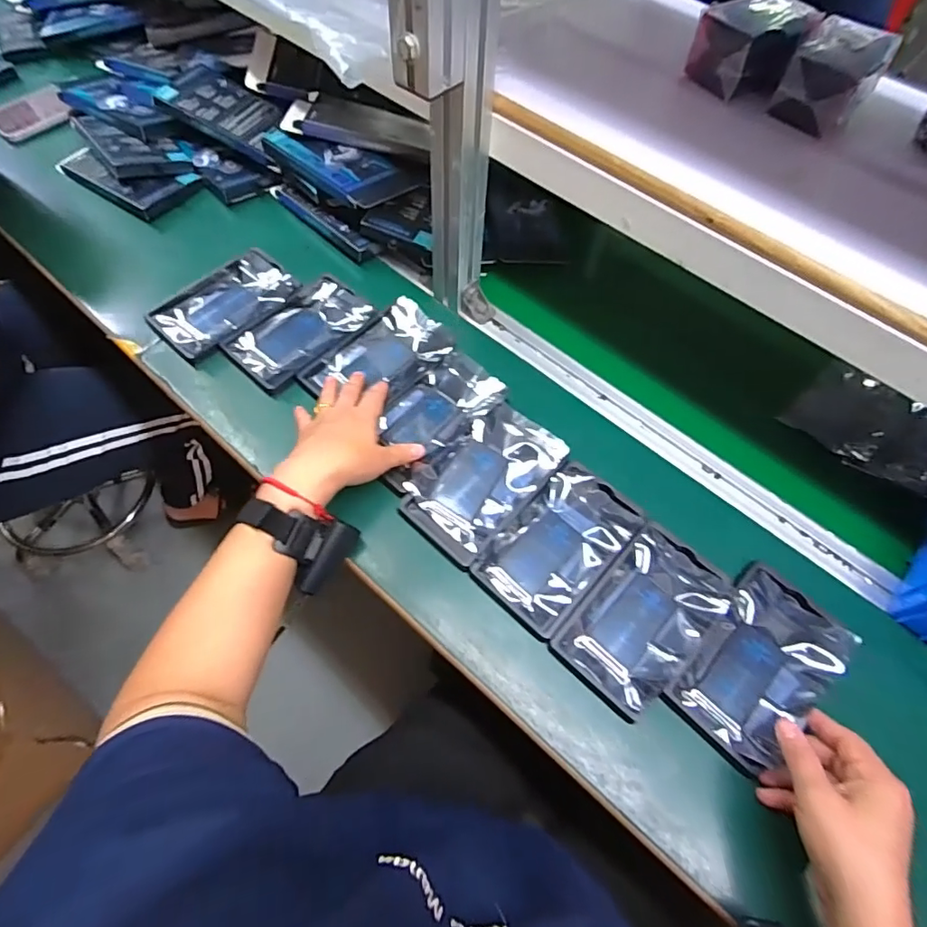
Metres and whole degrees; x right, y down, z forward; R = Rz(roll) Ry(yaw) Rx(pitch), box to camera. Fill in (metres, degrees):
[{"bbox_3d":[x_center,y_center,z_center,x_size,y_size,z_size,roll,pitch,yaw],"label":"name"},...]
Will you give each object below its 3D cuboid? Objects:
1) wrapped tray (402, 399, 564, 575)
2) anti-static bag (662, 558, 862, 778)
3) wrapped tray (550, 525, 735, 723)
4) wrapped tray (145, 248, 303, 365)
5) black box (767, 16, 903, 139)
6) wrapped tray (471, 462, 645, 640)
[{"bbox_3d":[0.019,0.014,0.524,0.096,0.022,0.157,39,66,16],"label":"wrapped tray"},{"bbox_3d":[0.252,0.171,0.450,0.095,0.026,0.156,40,66,17],"label":"anti-static bag"},{"bbox_3d":[0.162,0.136,0.471,0.106,0.020,0.157,40,66,17],"label":"wrapped tray"},{"bbox_3d":[-0.282,-0.192,0.626,0.163,0.023,0.099,-39,71,-22],"label":"wrapped tray"},{"bbox_3d":[0.319,-0.333,0.458,0.067,0.054,0.094,34,64,14],"label":"black box"},{"bbox_3d":[0.092,0.076,0.503,0.098,0.019,0.157,40,66,17],"label":"wrapped tray"}]

